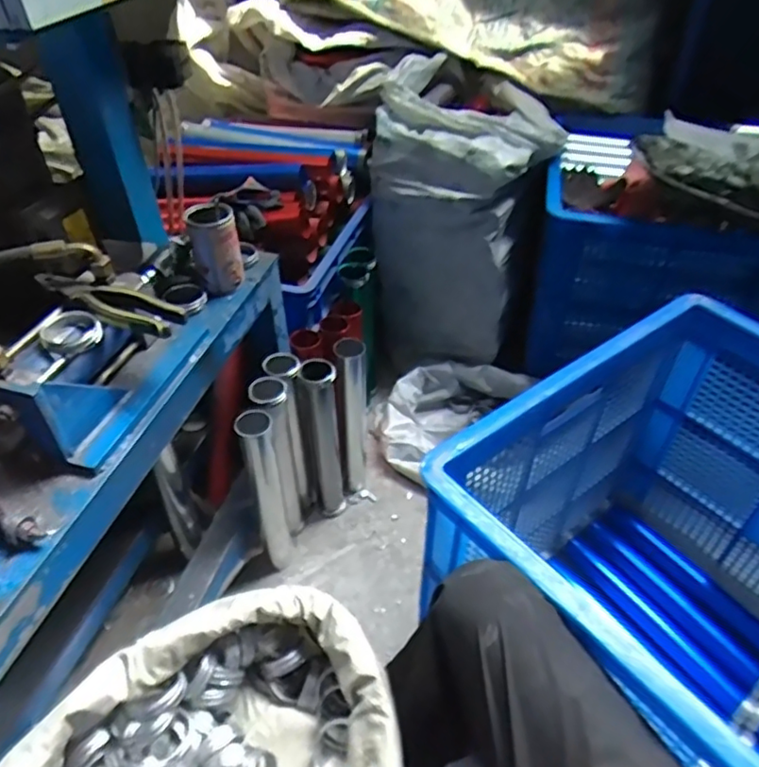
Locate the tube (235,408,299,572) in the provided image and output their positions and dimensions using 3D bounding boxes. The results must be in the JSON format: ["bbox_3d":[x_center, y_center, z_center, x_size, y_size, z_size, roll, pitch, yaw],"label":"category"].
[{"bbox_3d":[-0.183,0.183,1.007,0.061,0.344,0.062,-13,45,-15],"label":"tube"}]

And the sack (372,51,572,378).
[{"bbox_3d":[0.169,-0.360,1.384,0.354,0.542,0.375,8,43,7],"label":"sack"}]

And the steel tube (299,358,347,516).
[{"bbox_3d":[-0.100,0.107,1.097,0.068,0.357,0.051,-3,43,-4],"label":"steel tube"}]

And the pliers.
[{"bbox_3d":[-0.313,-0.091,0.689,0.191,0.024,0.051,17,45,16],"label":"pliers"}]

